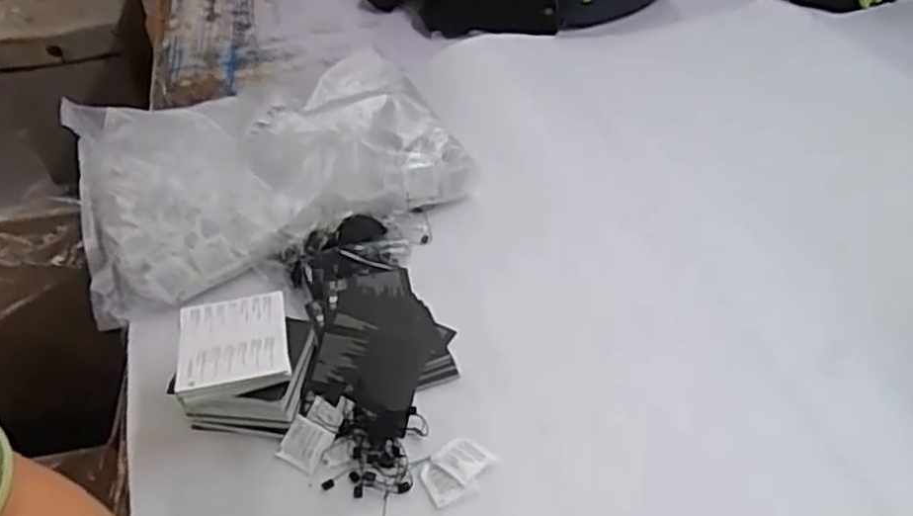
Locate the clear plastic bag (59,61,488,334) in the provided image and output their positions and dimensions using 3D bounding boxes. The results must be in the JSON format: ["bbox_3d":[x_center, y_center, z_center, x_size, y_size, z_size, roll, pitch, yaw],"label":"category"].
[{"bbox_3d":[-0.244,-0.131,0.931,0.440,0.101,0.347,-19,43,-17],"label":"clear plastic bag"}]

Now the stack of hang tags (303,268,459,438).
[{"bbox_3d":[-0.070,0.082,0.714,0.136,0.050,0.189,4,42,9],"label":"stack of hang tags"}]

